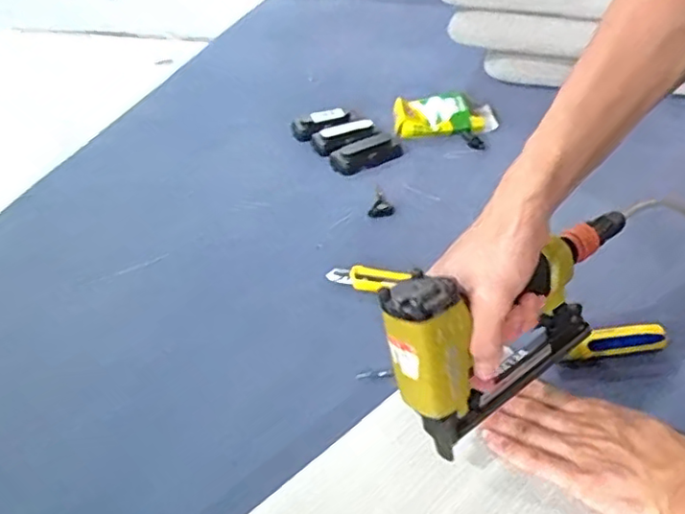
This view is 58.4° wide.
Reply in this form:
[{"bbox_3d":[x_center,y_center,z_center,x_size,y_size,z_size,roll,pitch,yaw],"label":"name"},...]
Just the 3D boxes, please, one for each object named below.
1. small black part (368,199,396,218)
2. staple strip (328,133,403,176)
[{"bbox_3d":[0.052,-0.063,0.831,0.030,0.009,0.040,21,49,29],"label":"small black part"},{"bbox_3d":[0.037,-0.156,0.924,0.107,0.022,0.049,-24,44,-18],"label":"staple strip"}]

